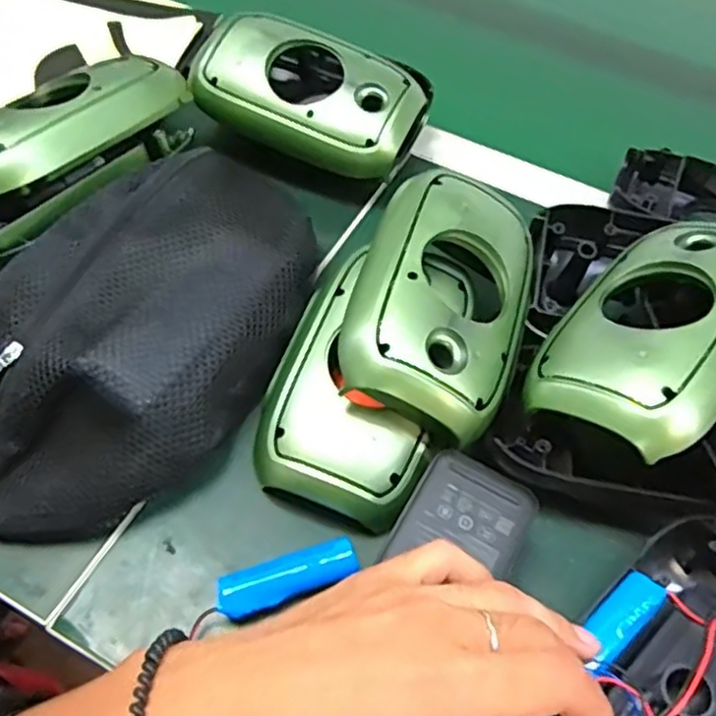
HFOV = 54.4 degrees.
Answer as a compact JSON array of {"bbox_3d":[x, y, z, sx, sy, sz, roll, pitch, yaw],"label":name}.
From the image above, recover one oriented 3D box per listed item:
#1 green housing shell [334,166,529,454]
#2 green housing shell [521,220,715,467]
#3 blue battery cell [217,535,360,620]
[{"bbox_3d":[0.050,-0.033,0.370,0.096,0.034,0.148,29,59,-13],"label":"green housing shell"},{"bbox_3d":[0.154,-0.015,0.352,0.088,0.033,0.145,20,57,39],"label":"green housing shell"},{"bbox_3d":[-0.033,0.107,0.335,0.066,0.015,0.021,-17,58,-15],"label":"blue battery cell"}]

